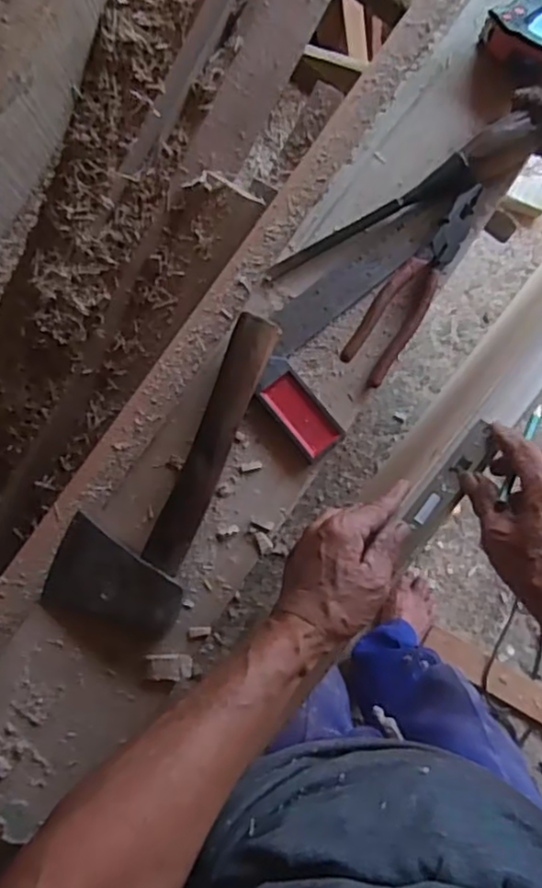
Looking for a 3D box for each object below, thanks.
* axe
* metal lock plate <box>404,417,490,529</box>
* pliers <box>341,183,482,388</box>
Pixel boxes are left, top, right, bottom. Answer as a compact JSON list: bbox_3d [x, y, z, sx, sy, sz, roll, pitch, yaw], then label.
[{"bbox_3d":[-0.096,0.020,0.556,0.118,0.049,0.287,19,83,2],"label":"axe"},{"bbox_3d":[0.145,0.026,0.528,0.022,0.005,0.099,37,83,4],"label":"metal lock plate"},{"bbox_3d":[0.128,-0.142,0.581,0.044,0.028,0.188,33,83,3],"label":"pliers"}]

